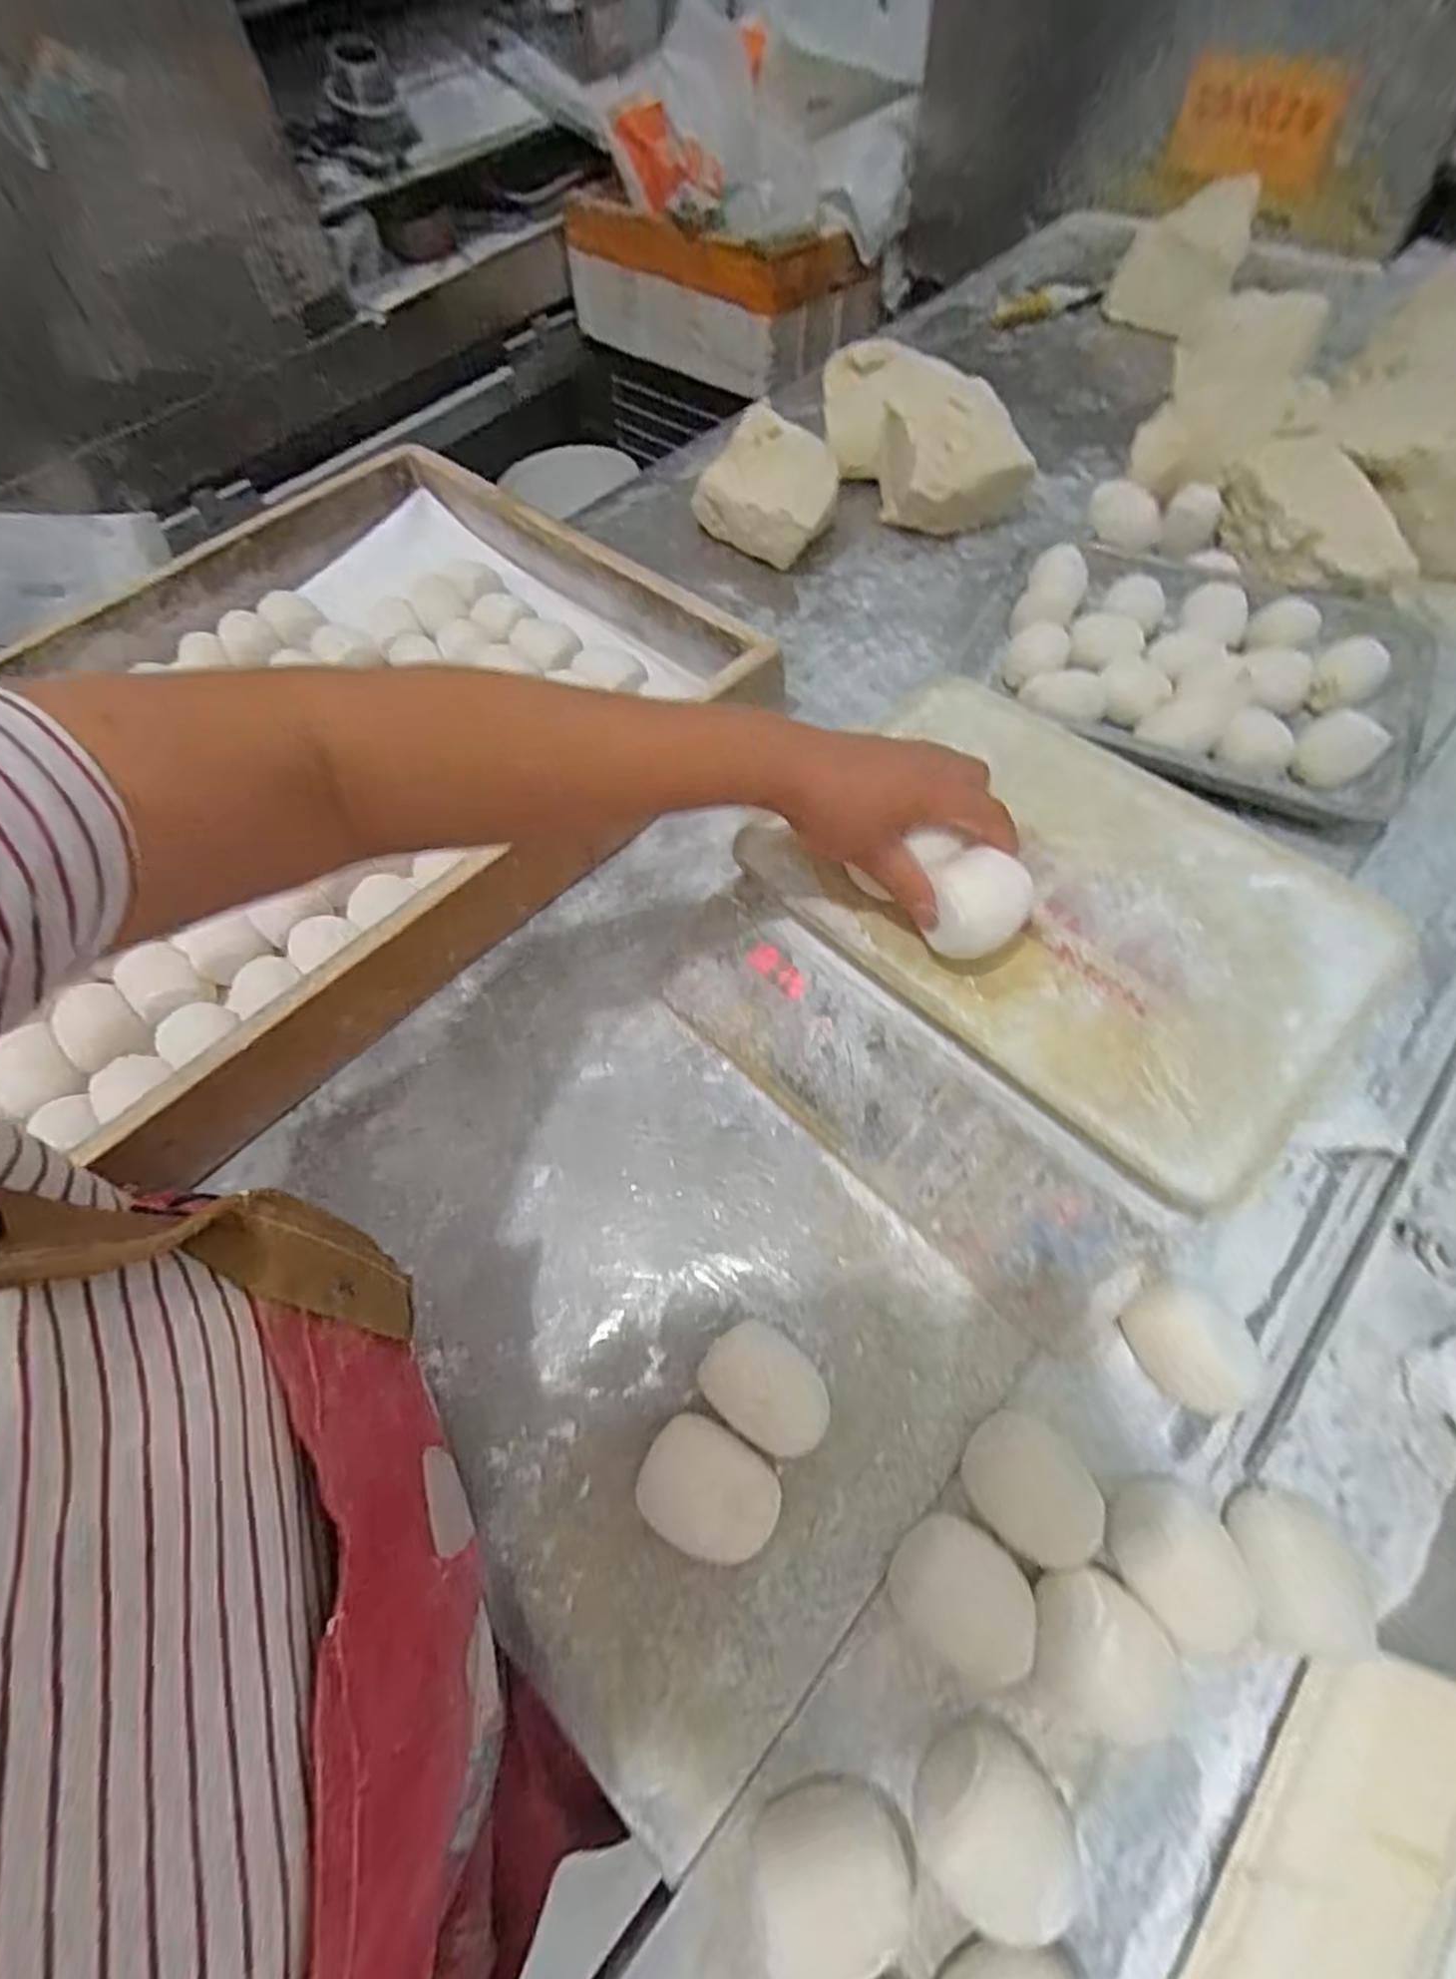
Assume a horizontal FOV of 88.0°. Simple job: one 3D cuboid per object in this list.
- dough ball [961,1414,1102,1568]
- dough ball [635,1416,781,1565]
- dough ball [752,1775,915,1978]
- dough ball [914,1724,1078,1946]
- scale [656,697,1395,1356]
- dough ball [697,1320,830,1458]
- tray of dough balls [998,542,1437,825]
[{"bbox_3d":[0.151,0.248,0.377,0.052,0.029,0.061,-39,66,-17],"label":"dough ball"},{"bbox_3d":[-0.009,0.253,0.381,0.066,0.031,0.051,24,65,16],"label":"dough ball"},{"bbox_3d":[0.042,0.370,0.311,0.067,0.034,0.054,-13,61,-4],"label":"dough ball"},{"bbox_3d":[0.112,0.352,0.315,0.061,0.040,0.058,-1,61,3],"label":"dough ball"},{"bbox_3d":[0.171,-0.016,0.481,0.311,0.104,0.340,-40,66,-18],"label":"scale"},{"bbox_3d":[0.021,0.211,0.397,0.066,0.041,0.047,36,68,21],"label":"dough ball"},{"bbox_3d":[0.395,-0.275,0.648,0.337,0.053,0.264,24,65,16],"label":"tray of dough balls"}]

